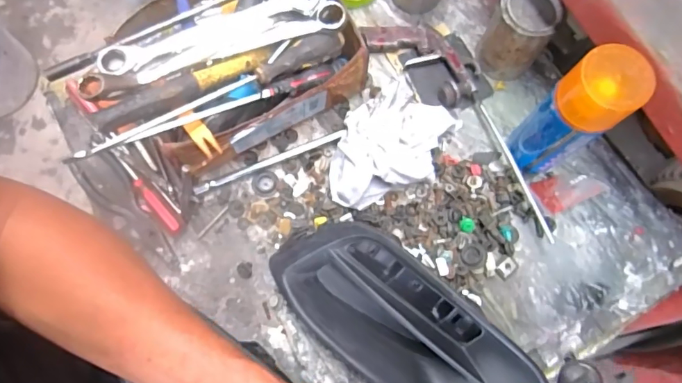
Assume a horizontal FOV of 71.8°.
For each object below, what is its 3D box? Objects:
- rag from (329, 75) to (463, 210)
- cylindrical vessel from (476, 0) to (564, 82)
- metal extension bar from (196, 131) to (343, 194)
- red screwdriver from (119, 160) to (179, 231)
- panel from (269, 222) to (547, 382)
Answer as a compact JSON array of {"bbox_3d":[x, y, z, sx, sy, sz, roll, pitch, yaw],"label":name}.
[{"bbox_3d":[0.065,-0.059,0.559,0.123,0.075,0.185,24,76,5],"label":"rag"},{"bbox_3d":[0.217,-0.197,0.584,0.071,0.105,0.071,0,75,-1],"label":"cylindrical vessel"},{"bbox_3d":[-0.088,-0.039,0.588,0.196,0.013,0.016,-22,77,-7],"label":"metal extension bar"},{"bbox_3d":[-0.229,0.004,0.560,0.017,0.015,0.115,-41,80,-11],"label":"red screwdriver"},{"bbox_3d":[0.063,0.148,0.503,0.298,0.081,0.128,39,78,8],"label":"panel"}]

